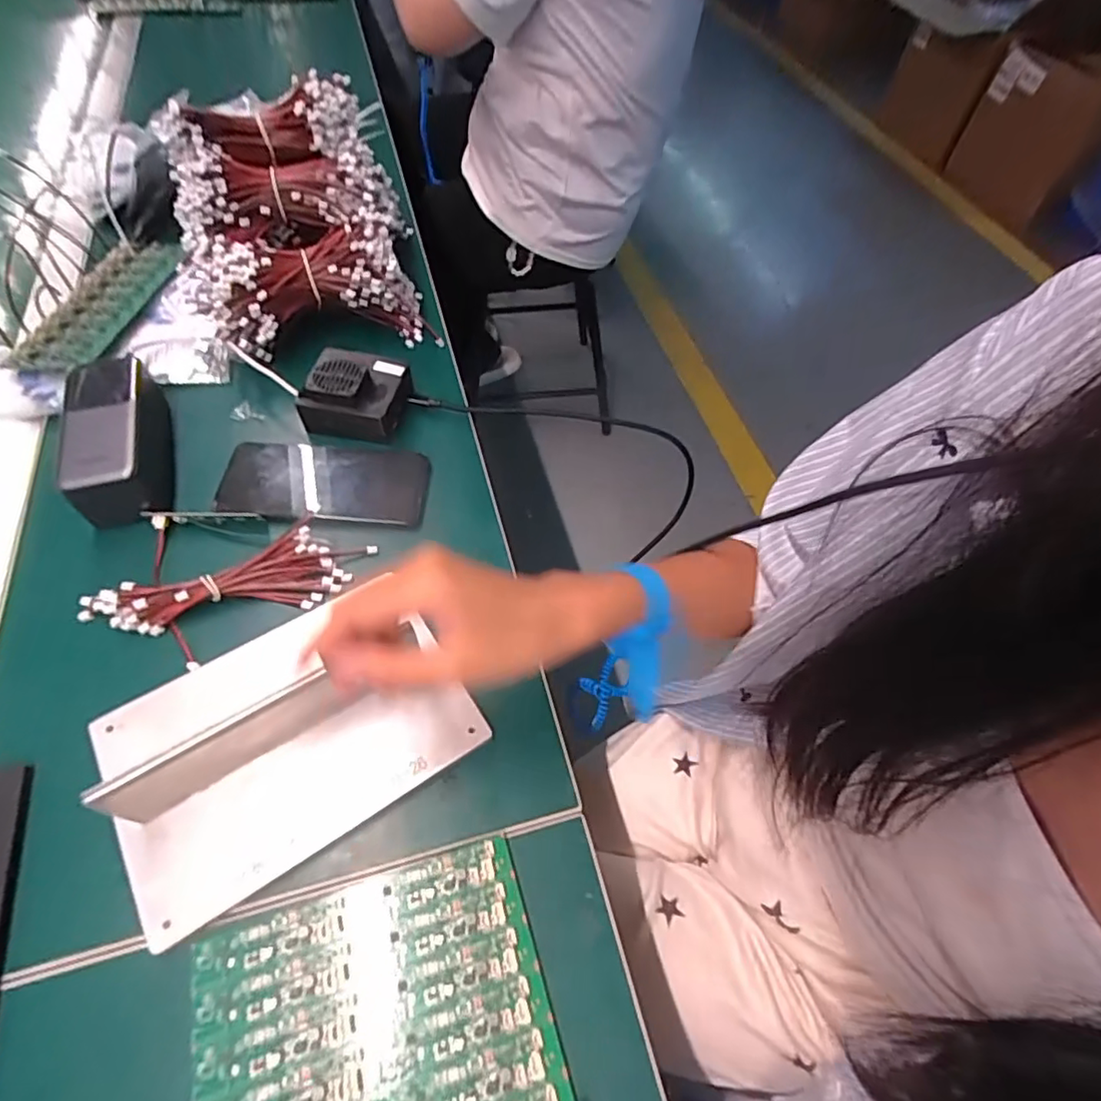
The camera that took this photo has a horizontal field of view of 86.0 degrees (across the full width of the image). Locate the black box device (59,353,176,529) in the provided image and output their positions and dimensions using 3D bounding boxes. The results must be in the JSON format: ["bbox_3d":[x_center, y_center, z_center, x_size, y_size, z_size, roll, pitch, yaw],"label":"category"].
[{"bbox_3d":[-0.335,-0.094,0.460,0.061,0.053,0.149,-15,59,-14],"label":"black box device"}]

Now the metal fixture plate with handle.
[{"bbox_3d":[-0.157,0.099,0.345,0.193,0.064,0.140,-29,63,-21],"label":"metal fixture plate with handle"}]

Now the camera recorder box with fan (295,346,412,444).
[{"bbox_3d":[-0.163,-0.136,0.502,0.080,0.046,0.075,11,57,3],"label":"camera recorder box with fan"}]

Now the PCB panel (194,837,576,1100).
[{"bbox_3d":[-0.075,0.260,0.274,0.163,0.006,0.192,-14,59,-13],"label":"PCB panel"}]

